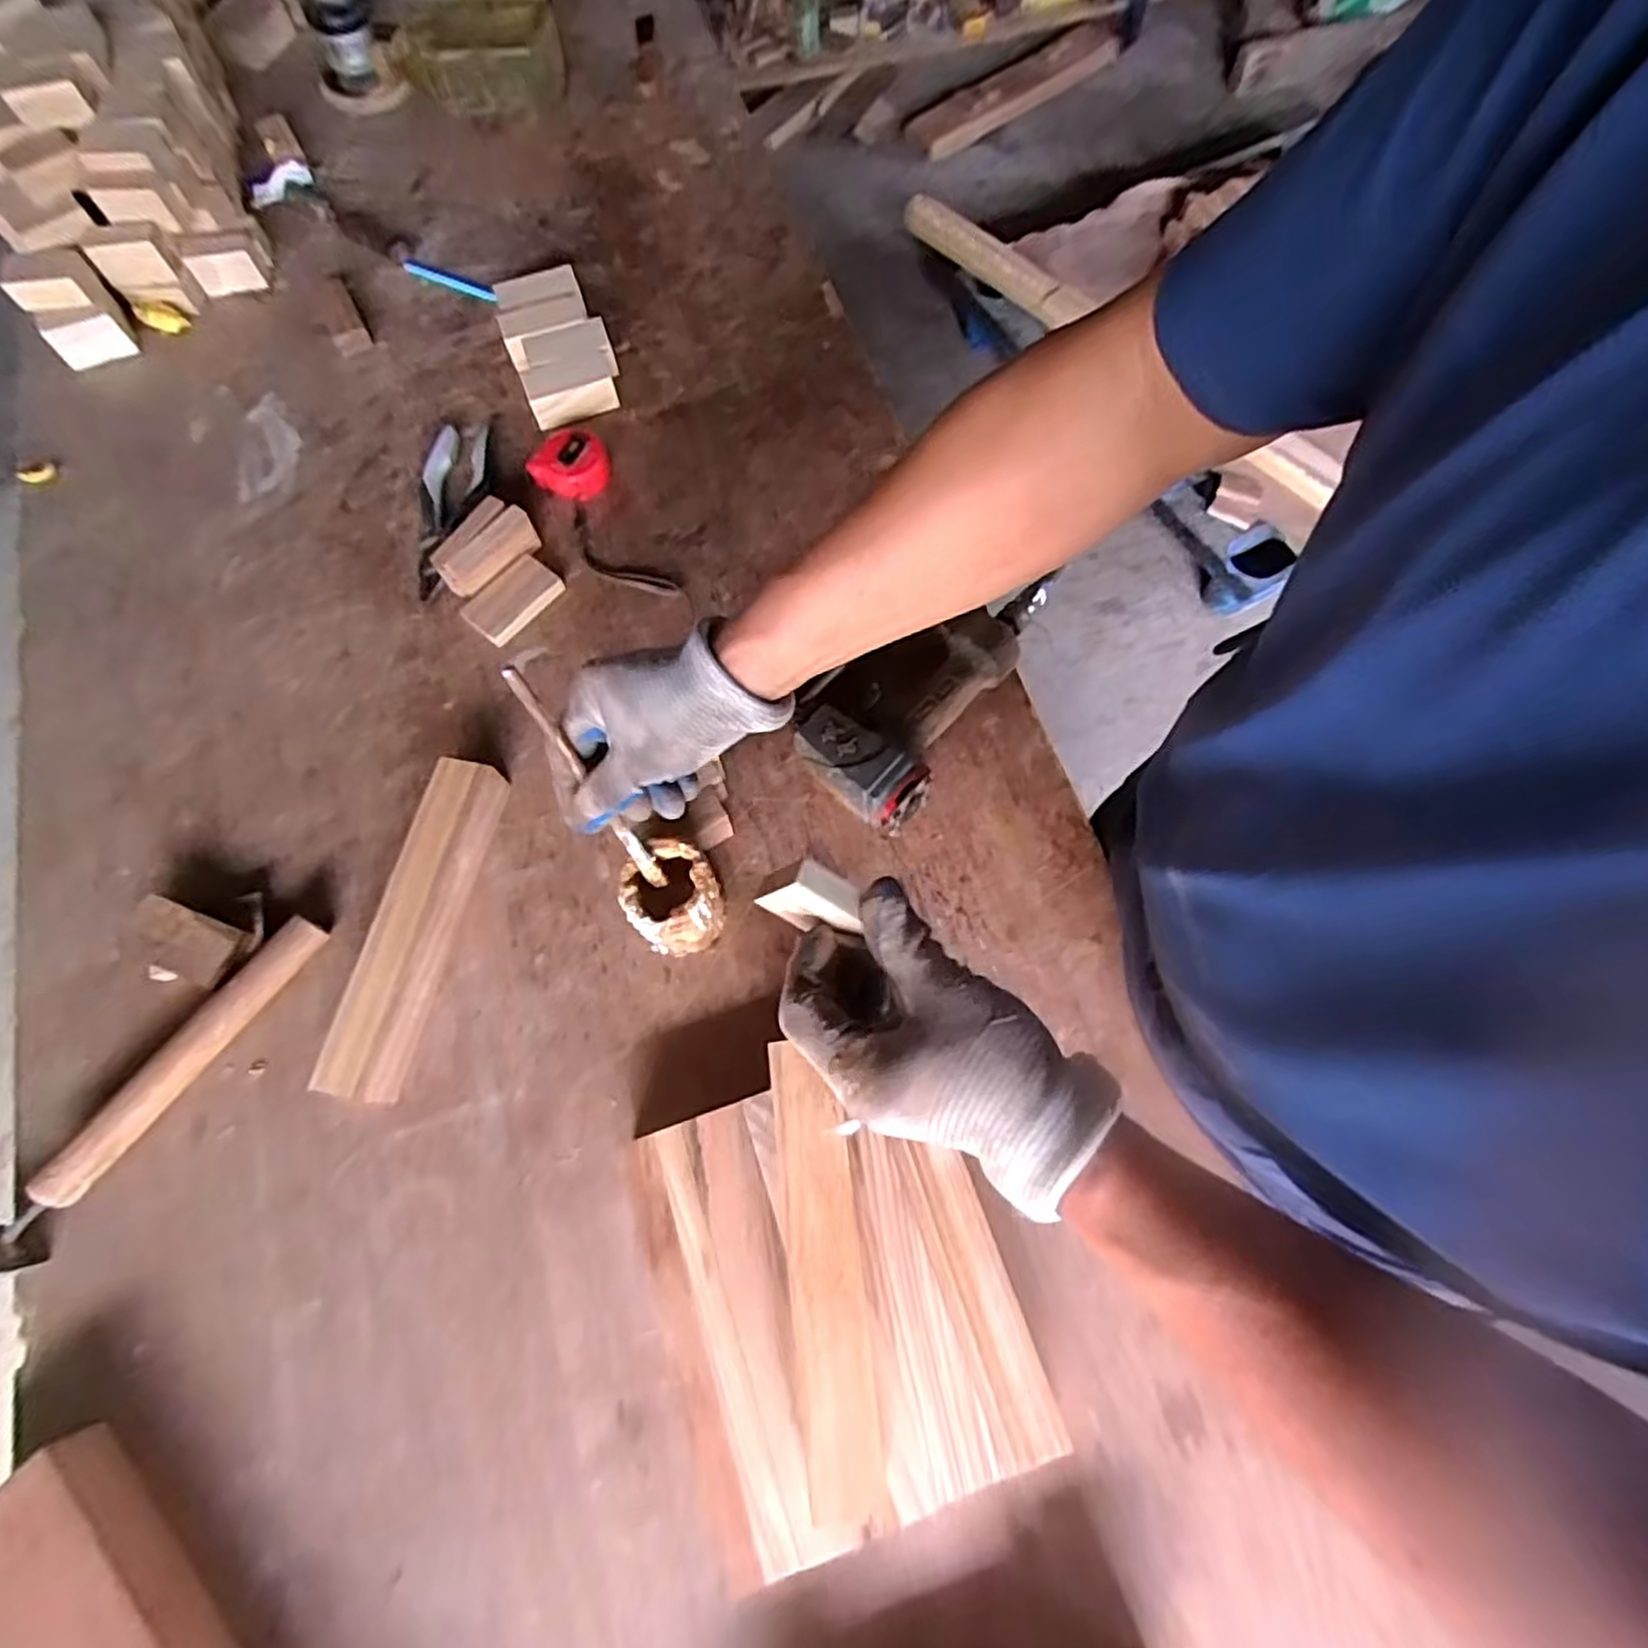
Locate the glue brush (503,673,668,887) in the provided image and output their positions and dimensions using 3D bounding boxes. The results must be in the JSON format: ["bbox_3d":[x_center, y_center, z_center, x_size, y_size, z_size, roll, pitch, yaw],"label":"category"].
[{"bbox_3d":[-0.140,-0.021,0.478,0.011,0.186,0.010,-35,47,-12],"label":"glue brush"}]

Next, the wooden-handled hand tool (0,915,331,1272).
[{"bbox_3d":[-0.460,0.176,0.545,0.038,0.029,0.267,34,74,10],"label":"wooden-handled hand tool"}]

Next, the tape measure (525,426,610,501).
[{"bbox_3d":[-0.238,-0.337,0.738,0.063,0.038,0.060,0,71,-1],"label":"tape measure"}]

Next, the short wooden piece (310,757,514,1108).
[{"bbox_3d":[-0.302,0.074,0.586,0.047,0.044,0.256,11,71,3],"label":"short wooden piece"}]

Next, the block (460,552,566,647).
[{"bbox_3d":[-0.275,-0.200,0.693,0.050,0.011,0.083,43,76,13],"label":"block"}]

